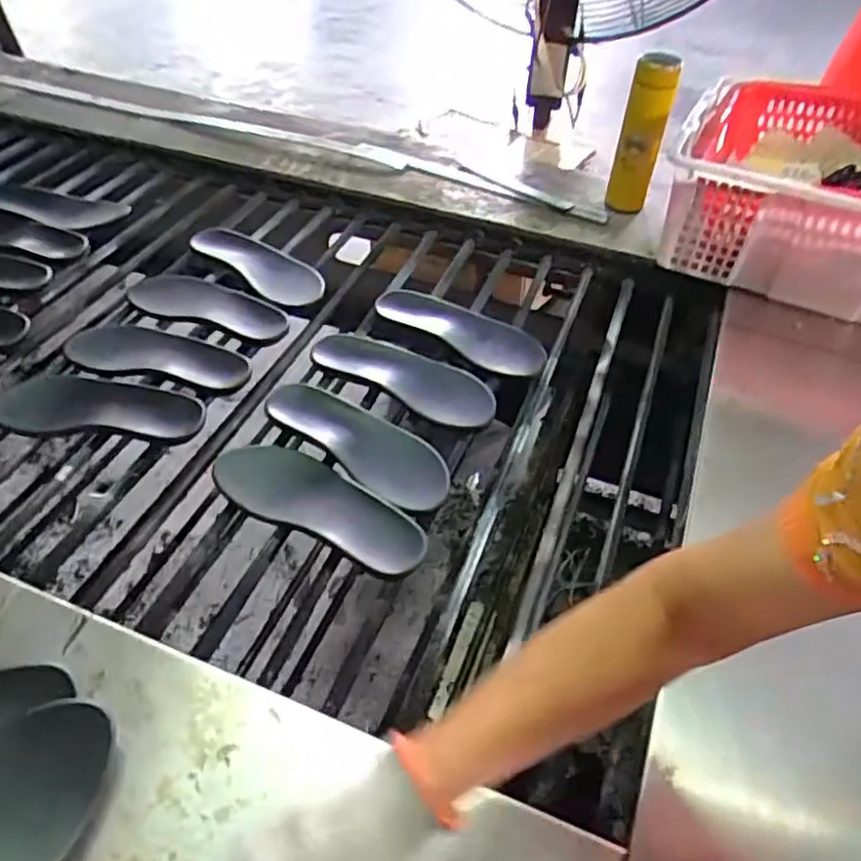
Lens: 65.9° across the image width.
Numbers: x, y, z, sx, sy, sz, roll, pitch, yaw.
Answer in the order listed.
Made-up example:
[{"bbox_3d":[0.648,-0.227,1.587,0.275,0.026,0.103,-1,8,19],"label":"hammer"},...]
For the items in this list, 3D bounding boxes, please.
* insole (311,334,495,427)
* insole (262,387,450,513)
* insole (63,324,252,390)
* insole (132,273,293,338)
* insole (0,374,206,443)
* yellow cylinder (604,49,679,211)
[{"bbox_3d":[-0.028,-0.074,0.835,0.231,0.036,0.091,19,49,15],"label":"insole"},{"bbox_3d":[-0.077,0.006,0.756,0.232,0.027,0.091,31,53,24],"label":"insole"},{"bbox_3d":[-0.349,-0.103,0.865,0.249,0.010,0.088,11,47,7],"label":"insole"},{"bbox_3d":[-0.318,-0.188,0.948,0.264,0.012,0.094,16,48,12],"label":"insole"},{"bbox_3d":[-0.394,-0.036,0.794,0.257,0.017,0.096,5,47,2],"label":"insole"},{"bbox_3d":[0.311,-0.427,0.996,0.062,0.219,0.057,19,49,15],"label":"yellow cylinder"}]

